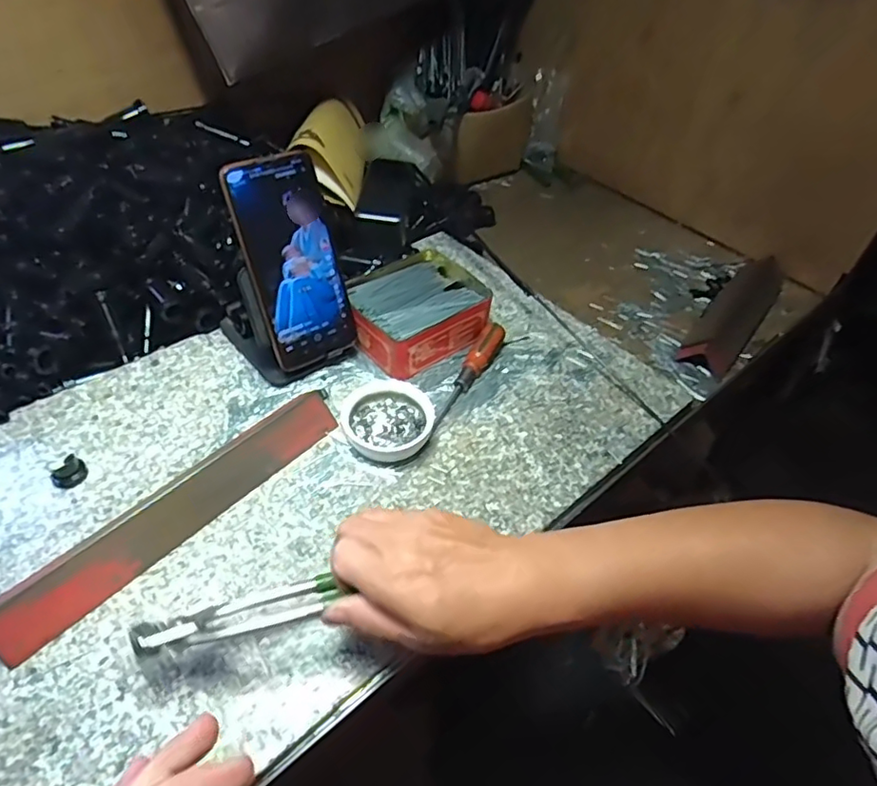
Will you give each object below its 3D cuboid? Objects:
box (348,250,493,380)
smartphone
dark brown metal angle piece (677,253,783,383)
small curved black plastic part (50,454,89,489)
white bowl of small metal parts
[{"bbox_3d":[-0.020,-0.078,0.570,0.111,0.041,0.133,36,54,26],"label":"box"},{"bbox_3d":[-0.118,-0.106,0.491,0.075,0.166,0.005,-26,27,-29],"label":"smartphone"},{"bbox_3d":[0.334,-0.096,0.664,0.054,0.028,0.242,31,52,23],"label":"dark brown metal angle piece"},{"bbox_3d":[-0.271,0.059,0.439,0.018,0.013,0.023,31,52,23],"label":"small curved black plastic part"},{"bbox_3d":[-0.042,0.023,0.486,0.071,0.024,0.072,2,46,-3],"label":"white bowl of small metal parts"}]

